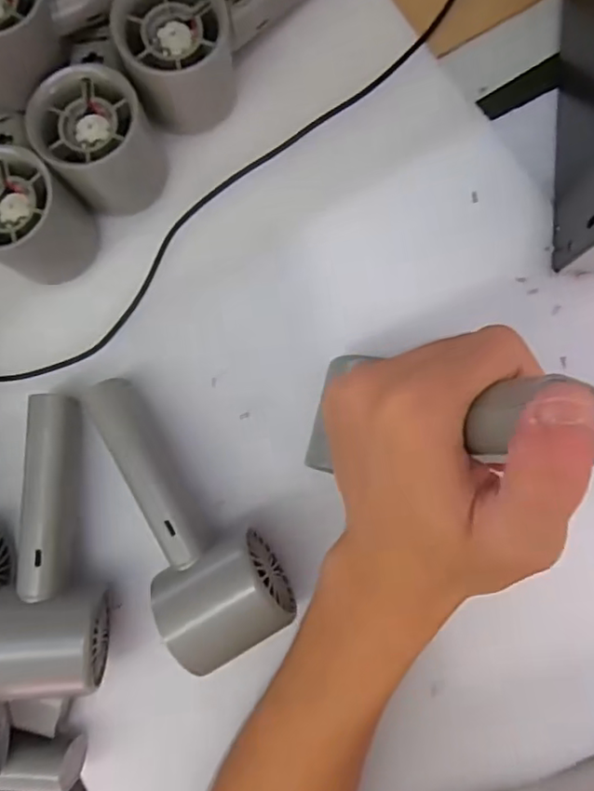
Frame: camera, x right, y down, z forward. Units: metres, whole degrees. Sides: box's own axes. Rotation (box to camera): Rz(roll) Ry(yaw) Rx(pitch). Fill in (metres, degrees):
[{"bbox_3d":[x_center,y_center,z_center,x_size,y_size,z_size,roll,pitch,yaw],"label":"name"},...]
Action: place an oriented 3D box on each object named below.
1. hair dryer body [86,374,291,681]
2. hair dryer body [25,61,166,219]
[{"bbox_3d":[-0.065,0.062,0.310,0.064,0.054,0.158,-32,86,5],"label":"hair dryer body"},{"bbox_3d":[-0.108,-0.139,0.313,0.058,0.058,0.057,0,89,7],"label":"hair dryer body"}]

